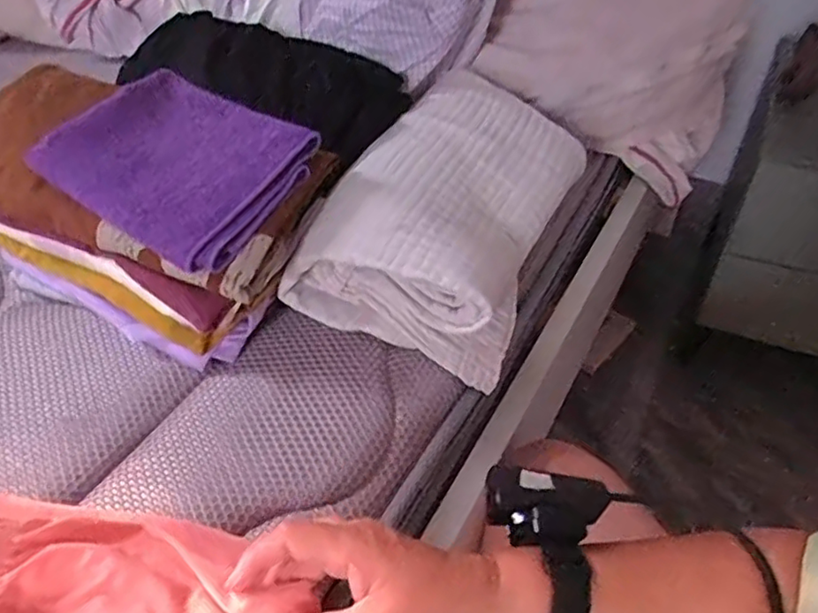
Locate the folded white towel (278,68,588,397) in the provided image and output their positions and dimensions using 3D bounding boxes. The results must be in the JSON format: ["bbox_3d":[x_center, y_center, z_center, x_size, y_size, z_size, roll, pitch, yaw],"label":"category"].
[{"bbox_3d":[0.037,-0.079,0.549,0.171,0.123,0.251,21,49,20],"label":"folded white towel"}]

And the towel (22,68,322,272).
[{"bbox_3d":[-0.171,-0.110,0.463,0.165,0.017,0.136,29,64,12],"label":"towel"}]

